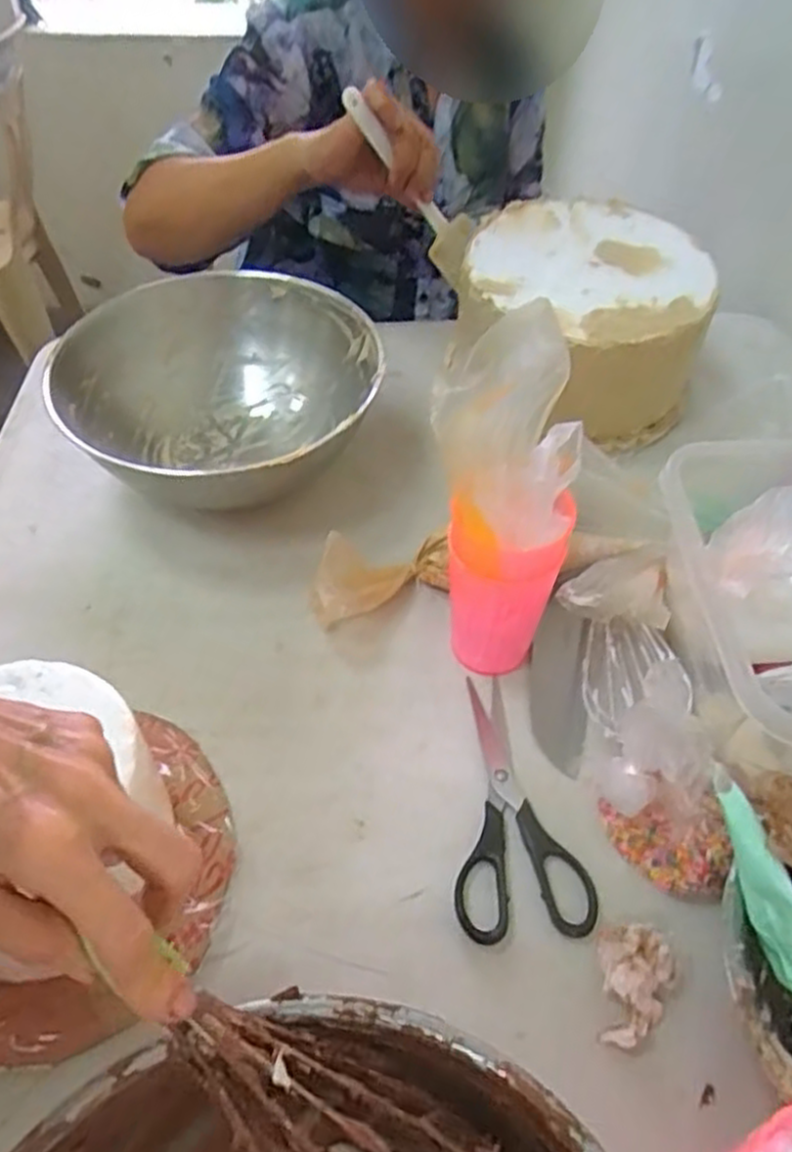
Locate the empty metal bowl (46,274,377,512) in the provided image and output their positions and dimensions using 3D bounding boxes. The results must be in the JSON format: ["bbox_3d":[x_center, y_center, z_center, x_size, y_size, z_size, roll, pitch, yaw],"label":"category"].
[{"bbox_3d":[-0.135,-0.137,0.609,0.230,0.104,0.257,11,50,7],"label":"empty metal bowl"}]

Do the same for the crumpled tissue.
[{"bbox_3d":[0.115,0.200,0.369,0.036,0.028,0.051,20,51,14],"label":"crumpled tissue"}]

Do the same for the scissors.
[{"bbox_3d":[0.065,0.128,0.444,0.072,0.007,0.159,-2,50,-5],"label":"scissors"}]

